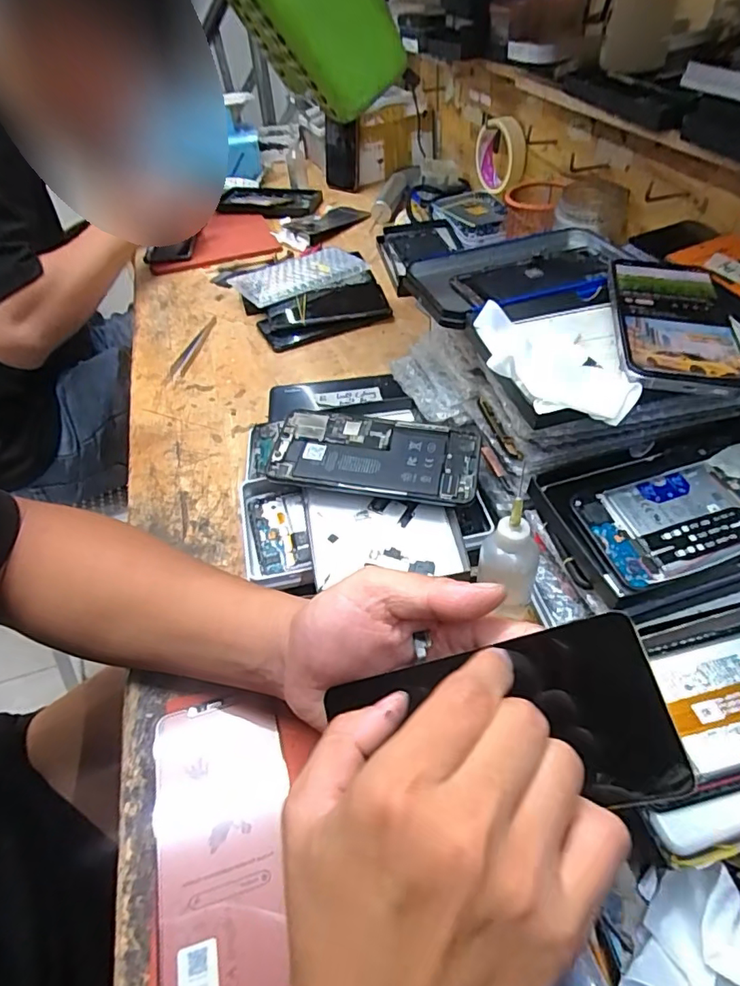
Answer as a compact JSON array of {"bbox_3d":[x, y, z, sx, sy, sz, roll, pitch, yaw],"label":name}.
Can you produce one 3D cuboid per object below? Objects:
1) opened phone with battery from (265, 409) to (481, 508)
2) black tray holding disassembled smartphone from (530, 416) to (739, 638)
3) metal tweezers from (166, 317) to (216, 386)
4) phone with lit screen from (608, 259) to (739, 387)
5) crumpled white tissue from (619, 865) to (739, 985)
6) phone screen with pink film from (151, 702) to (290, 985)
[{"bbox_3d":[0.003,-0.030,0.413,0.156,0.016,0.077,6,48,11],"label":"opened phone with battery"},{"bbox_3d":[0.212,0.019,0.365,0.178,0.043,0.110,-15,47,-9],"label":"black tray holding disassembled smartphone"},{"bbox_3d":[-0.214,-0.174,0.644,0.023,0.004,0.139,4,47,9],"label":"metal tweezers"},{"bbox_3d":[0.200,-0.117,0.357,0.071,0.018,0.138,4,47,9],"label":"phone with lit screen"},{"bbox_3d":[0.142,0.204,0.229,0.044,0.032,0.071,31,56,30],"label":"crumpled white tissue"},{"bbox_3d":[-0.077,0.184,0.284,0.072,0.007,0.149,-15,47,-8],"label":"phone screen with pink film"}]

